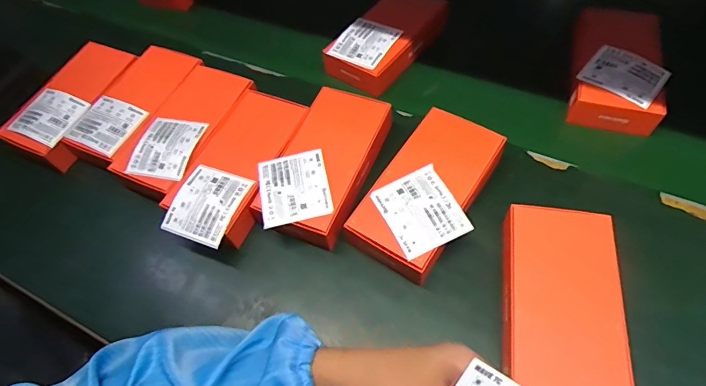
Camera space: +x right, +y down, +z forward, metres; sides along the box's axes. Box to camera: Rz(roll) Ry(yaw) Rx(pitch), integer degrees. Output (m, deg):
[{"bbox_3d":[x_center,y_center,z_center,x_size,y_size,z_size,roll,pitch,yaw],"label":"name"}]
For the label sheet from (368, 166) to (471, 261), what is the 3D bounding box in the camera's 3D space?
[{"bbox_3d":[0.065,0.017,0.411,0.071,0.008,0.081,-24,60,-10],"label":"label sheet"}]

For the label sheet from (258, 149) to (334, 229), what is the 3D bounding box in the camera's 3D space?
[{"bbox_3d":[-0.062,-0.006,0.442,0.071,0.010,0.080,-10,59,-1],"label":"label sheet"}]

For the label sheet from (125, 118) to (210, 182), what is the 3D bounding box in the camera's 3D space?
[{"bbox_3d":[-0.216,-0.054,0.486,0.074,0.014,0.079,12,59,10],"label":"label sheet"}]

